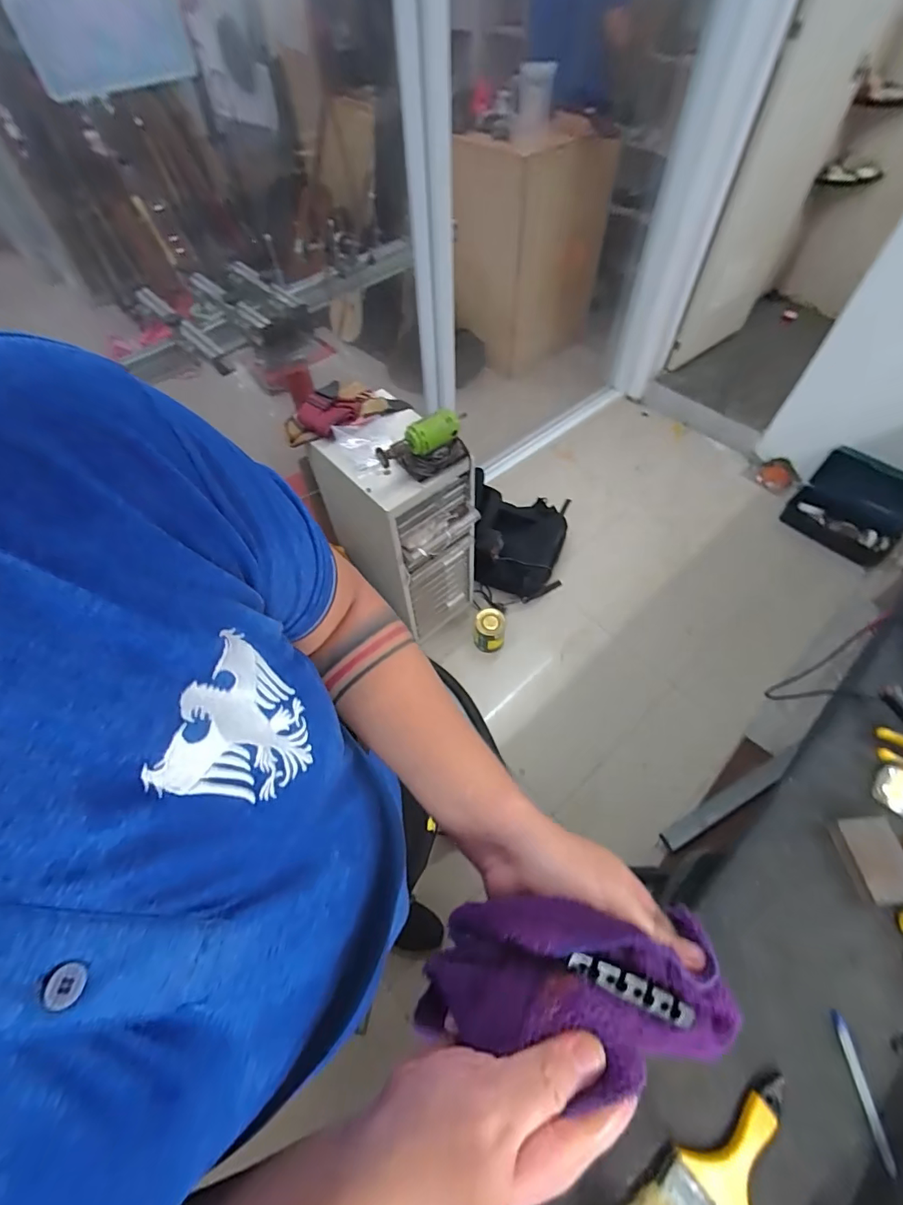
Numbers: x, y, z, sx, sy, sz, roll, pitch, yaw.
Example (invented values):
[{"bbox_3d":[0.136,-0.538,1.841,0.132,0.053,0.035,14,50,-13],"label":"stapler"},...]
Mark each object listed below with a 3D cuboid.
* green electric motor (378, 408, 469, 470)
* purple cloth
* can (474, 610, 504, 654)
[{"bbox_3d":[-0.074,-0.382,1.101,0.214,0.064,0.054,-24,59,-14],"label":"green electric motor"},{"bbox_3d":[0.080,0.230,0.287,0.188,0.069,0.079,4,57,3],"label":"purple cloth"},{"bbox_3d":[0.132,0.097,1.652,0.102,0.155,0.103,-1,57,1],"label":"can"}]

